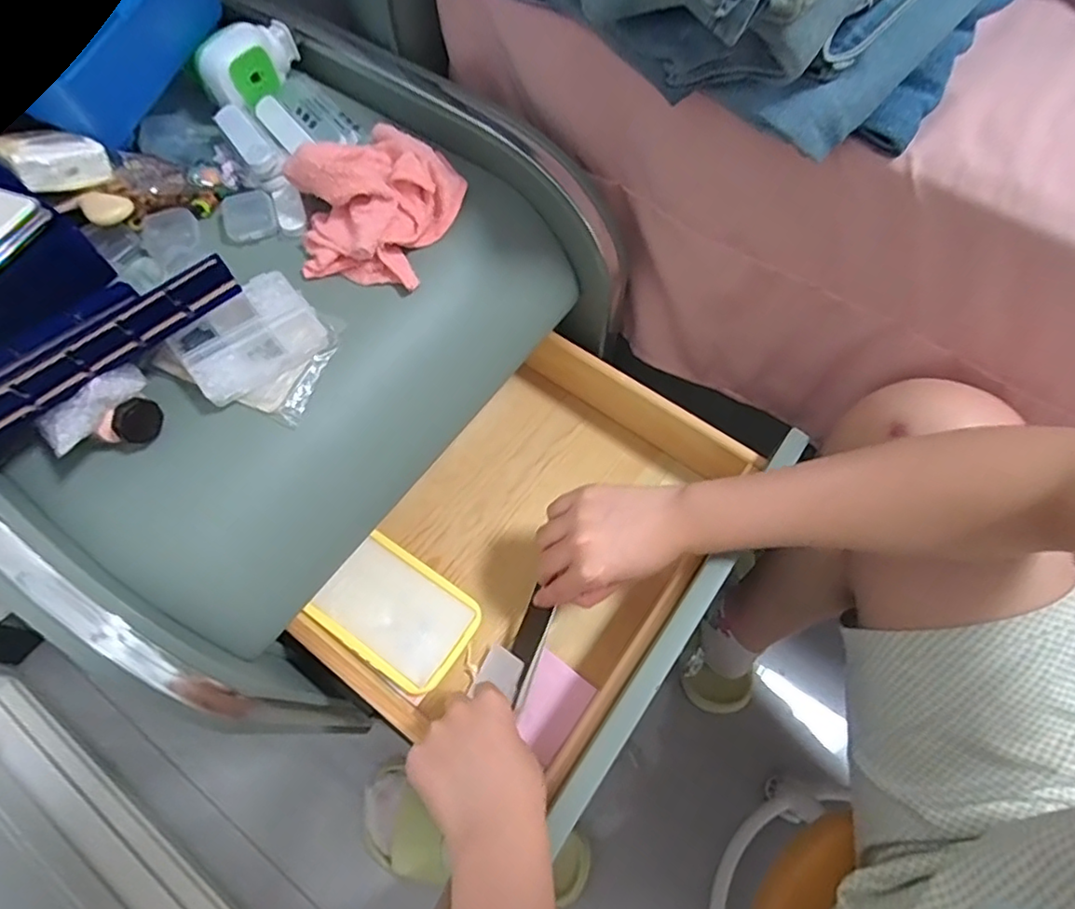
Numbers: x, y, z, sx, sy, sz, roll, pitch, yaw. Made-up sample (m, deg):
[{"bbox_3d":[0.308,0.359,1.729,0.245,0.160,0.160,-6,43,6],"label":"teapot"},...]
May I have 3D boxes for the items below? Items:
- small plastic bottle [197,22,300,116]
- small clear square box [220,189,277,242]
[{"bbox_3d":[-0.221,-0.301,0.453,0.040,0.034,0.076,16,67,9],"label":"small plastic bottle"},{"bbox_3d":[-0.205,-0.169,0.422,0.035,0.012,0.037,-19,66,-7],"label":"small clear square box"}]

